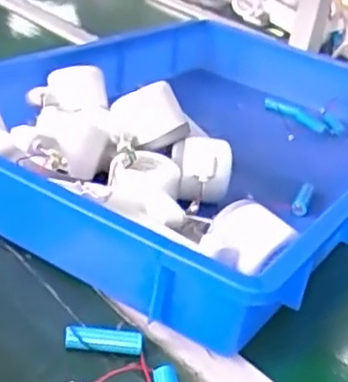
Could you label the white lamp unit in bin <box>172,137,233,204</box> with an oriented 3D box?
[{"bbox_3d":[0.023,-0.012,0.593,0.055,0.053,0.062,11,28,3],"label":"white lamp unit in bin"}]

